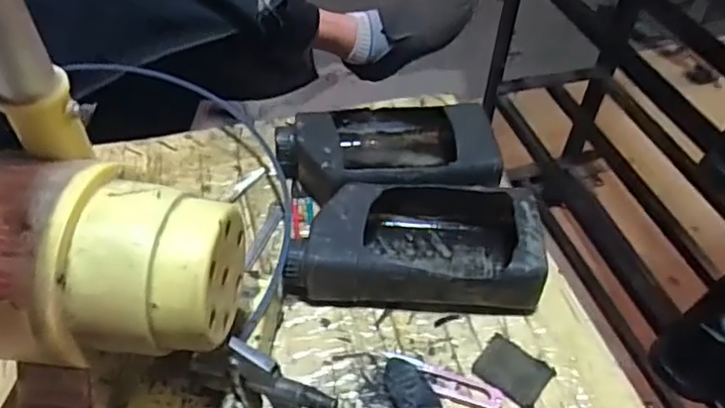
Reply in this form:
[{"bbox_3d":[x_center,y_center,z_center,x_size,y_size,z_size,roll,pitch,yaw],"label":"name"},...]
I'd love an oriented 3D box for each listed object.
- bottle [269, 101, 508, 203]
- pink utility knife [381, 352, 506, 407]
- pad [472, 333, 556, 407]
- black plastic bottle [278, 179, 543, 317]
[{"bbox_3d":[0.023,-0.056,0.625,0.215,0.061,0.127,-2,48,-2],"label":"bottle"},{"bbox_3d":[0.064,0.140,0.479,0.100,0.009,0.023,19,50,16],"label":"pink utility knife"},{"bbox_3d":[0.122,0.134,0.483,0.055,0.010,0.048,31,55,25],"label":"pad"},{"bbox_3d":[0.047,0.032,0.545,0.221,0.059,0.122,1,48,0],"label":"black plastic bottle"}]

